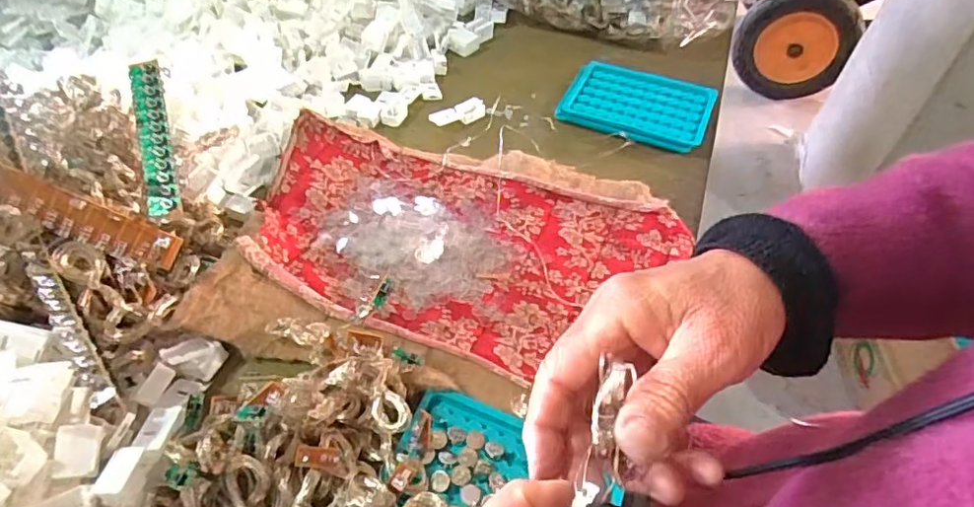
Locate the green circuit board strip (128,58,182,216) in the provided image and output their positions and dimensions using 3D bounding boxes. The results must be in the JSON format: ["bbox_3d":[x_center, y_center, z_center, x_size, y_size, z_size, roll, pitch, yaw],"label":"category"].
[{"bbox_3d":[-0.234,-0.082,0.406,0.022,0.009,0.118,-13,78,-12],"label":"green circuit board strip"}]

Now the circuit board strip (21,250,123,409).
[{"bbox_3d":[-0.231,0.038,0.318,0.012,0.016,0.110,-31,71,-25],"label":"circuit board strip"}]

